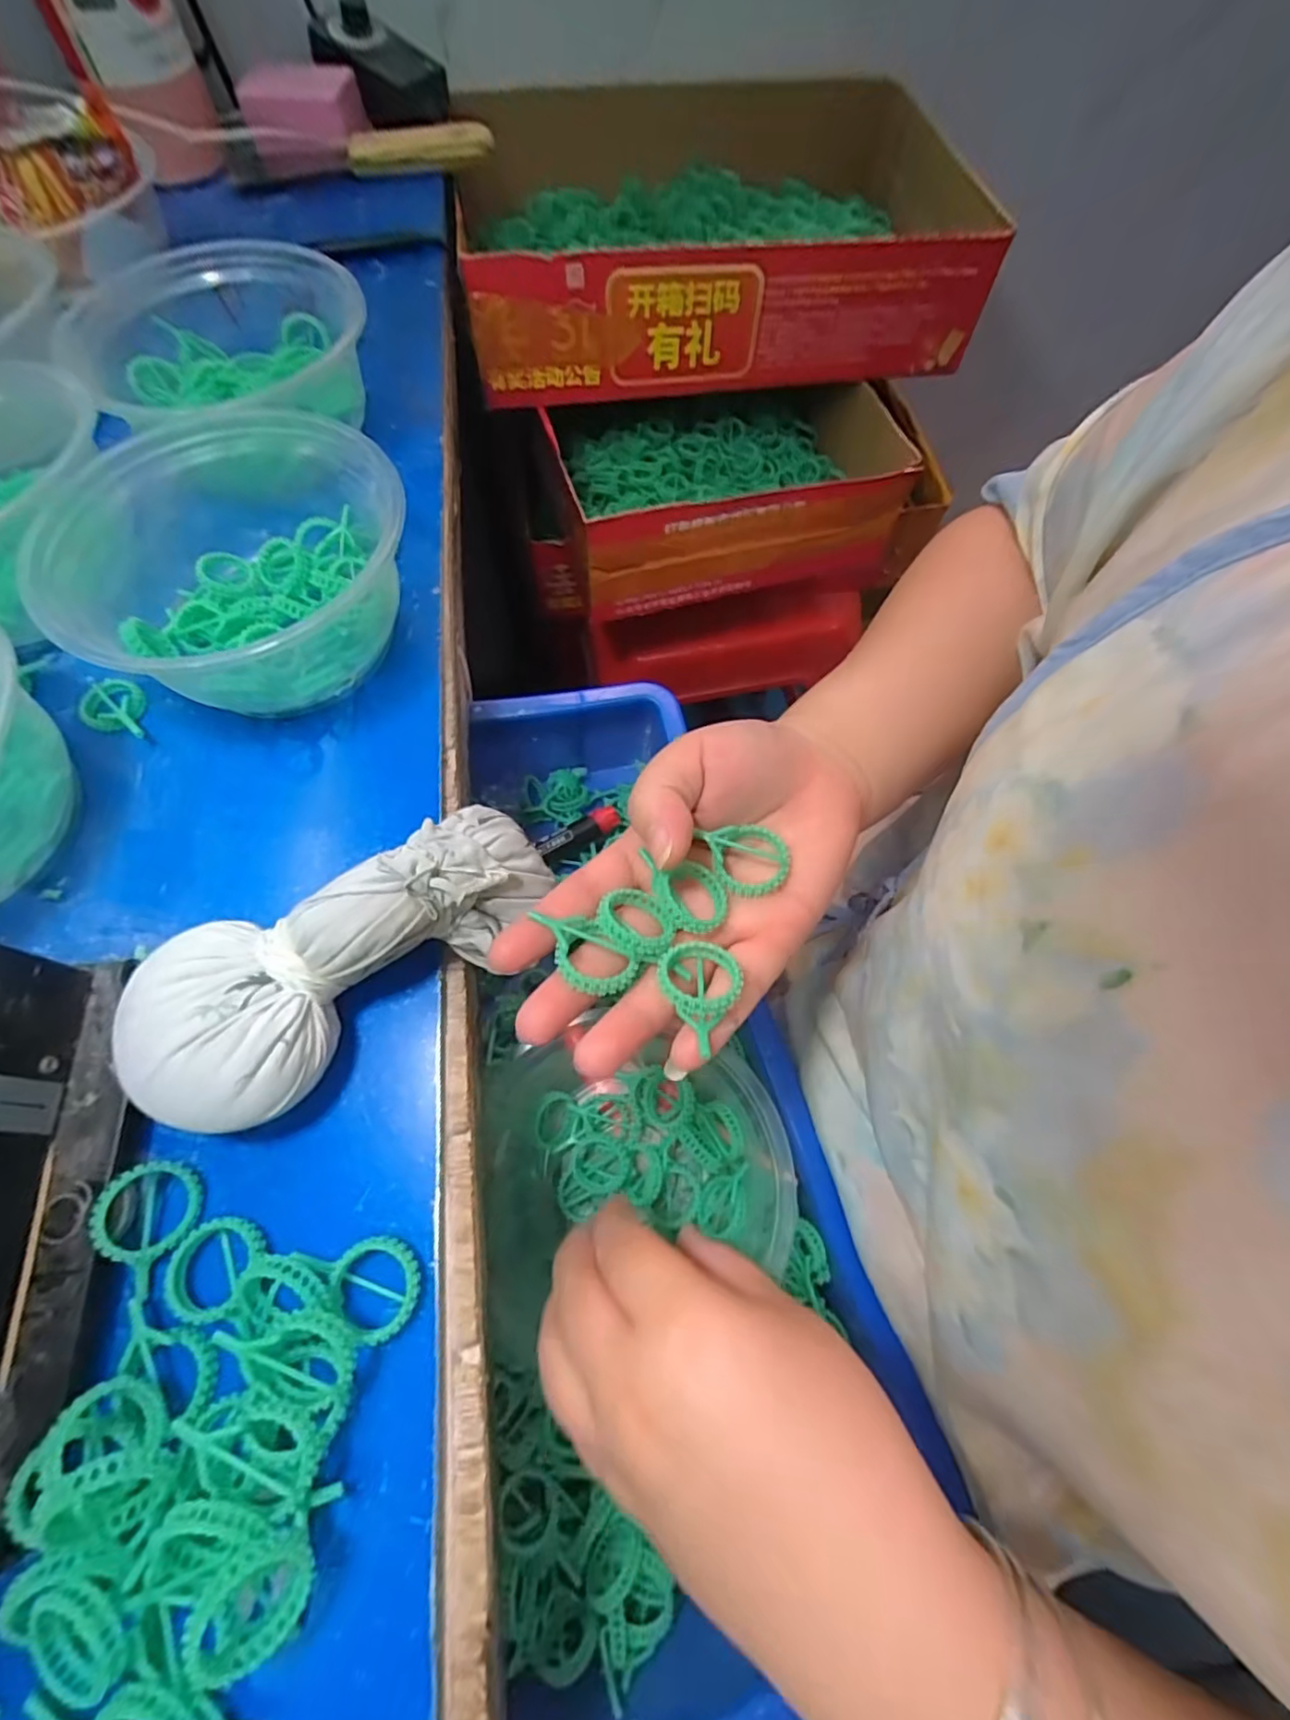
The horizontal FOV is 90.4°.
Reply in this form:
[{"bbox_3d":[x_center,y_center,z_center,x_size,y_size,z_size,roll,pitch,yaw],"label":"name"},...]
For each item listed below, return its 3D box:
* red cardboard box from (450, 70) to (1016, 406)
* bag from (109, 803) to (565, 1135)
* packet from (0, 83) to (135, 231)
[{"bbox_3d":[0.050,-0.544,0.548,0.403,0.089,0.311,-8,66,-4],"label":"red cardboard box"},{"bbox_3d":[-0.098,0.029,0.217,0.140,0.042,0.069,-40,71,-17],"label":"bag"},{"bbox_3d":[-0.320,-0.367,0.337,0.093,0.037,0.044,-32,69,-14],"label":"packet"}]

